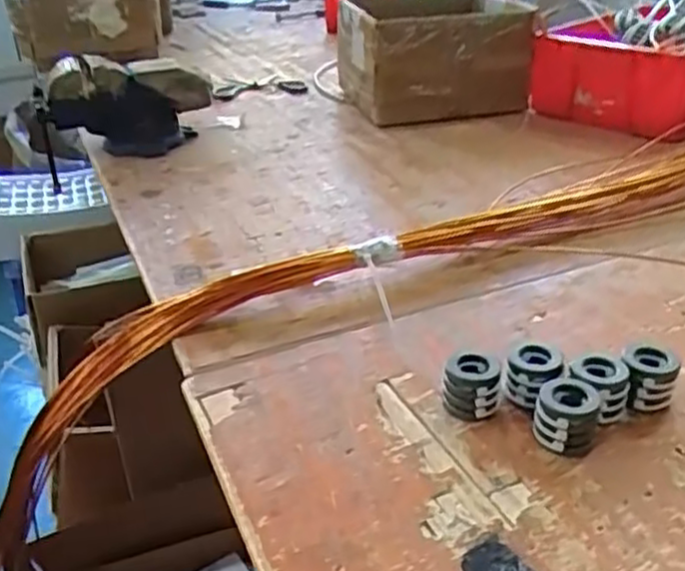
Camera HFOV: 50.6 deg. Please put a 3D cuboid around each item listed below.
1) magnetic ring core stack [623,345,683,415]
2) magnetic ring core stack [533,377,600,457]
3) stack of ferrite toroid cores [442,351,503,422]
[{"bbox_3d":[0.256,0.080,0.606,0.041,0.047,0.043,13,33,24],"label":"magnetic ring core stack"},{"bbox_3d":[0.175,0.104,0.568,0.044,0.038,0.053,10,31,20],"label":"magnetic ring core stack"},{"bbox_3d":[0.109,0.087,0.609,0.046,0.044,0.043,10,31,20],"label":"stack of ferrite toroid cores"}]

